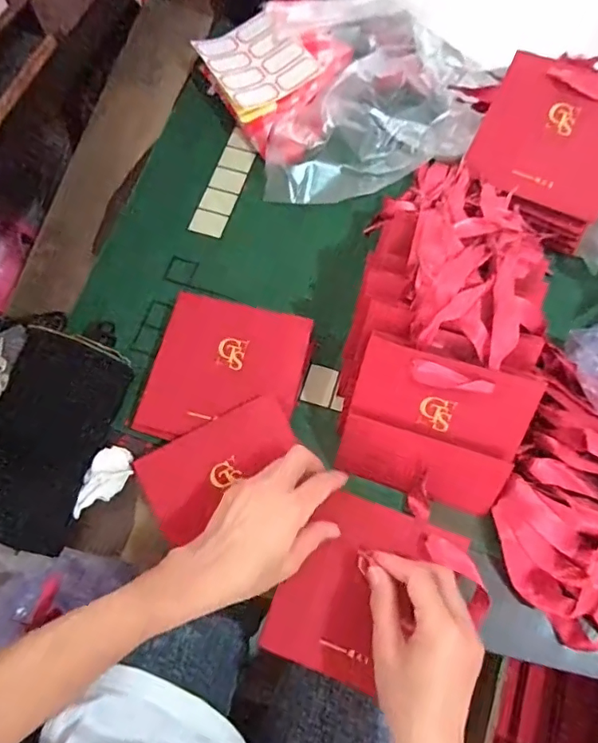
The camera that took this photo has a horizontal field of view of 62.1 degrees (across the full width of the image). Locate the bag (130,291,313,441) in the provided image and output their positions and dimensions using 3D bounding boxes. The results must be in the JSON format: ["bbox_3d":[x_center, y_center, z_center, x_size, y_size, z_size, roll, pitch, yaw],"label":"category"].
[{"bbox_3d":[-0.069,0.003,0.480,0.140,0.022,0.142,13,71,6],"label":"bag"}]

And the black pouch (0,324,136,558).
[{"bbox_3d":[-0.242,0.062,0.471,0.110,0.022,0.195,15,71,7],"label":"black pouch"}]

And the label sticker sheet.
[{"bbox_3d":[-0.049,-0.372,0.593,0.106,0.008,0.128,-34,72,-9],"label":"label sticker sheet"}]

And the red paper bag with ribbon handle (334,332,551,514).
[{"bbox_3d":[0.110,0.048,0.413,0.137,0.005,0.130,18,115,10],"label":"red paper bag with ribbon handle"}]

